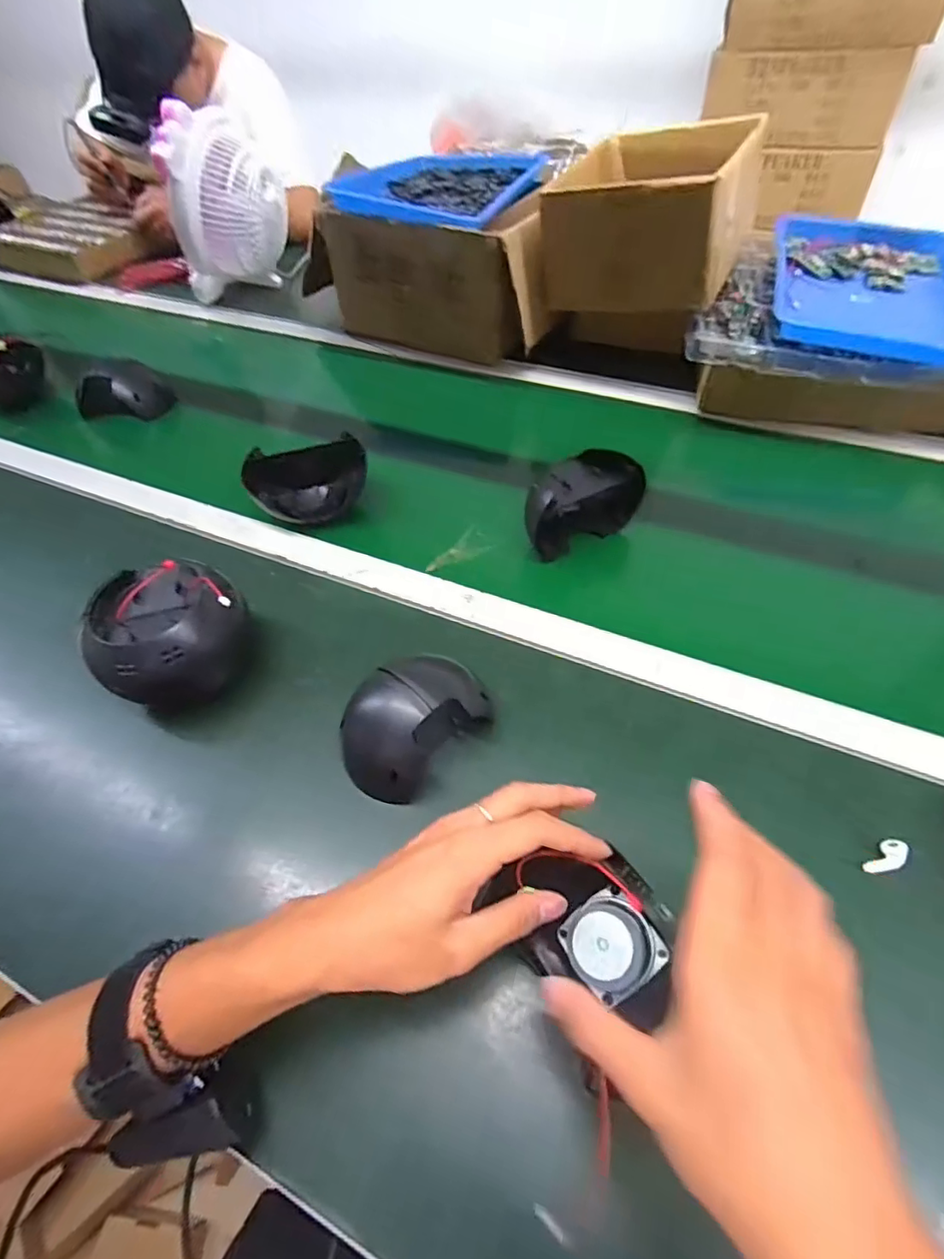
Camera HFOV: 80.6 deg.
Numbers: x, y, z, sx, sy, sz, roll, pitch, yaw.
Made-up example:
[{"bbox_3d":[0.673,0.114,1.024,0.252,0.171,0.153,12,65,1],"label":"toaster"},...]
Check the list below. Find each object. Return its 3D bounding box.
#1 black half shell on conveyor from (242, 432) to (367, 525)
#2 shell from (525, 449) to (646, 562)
[{"bbox_3d":[-0.181,-0.162,0.633,0.127,0.073,0.090,-26,55,-16],"label":"black half shell on conveyor"},{"bbox_3d":[0.106,-0.133,0.578,0.131,0.079,0.057,-21,54,-12],"label":"shell"}]

